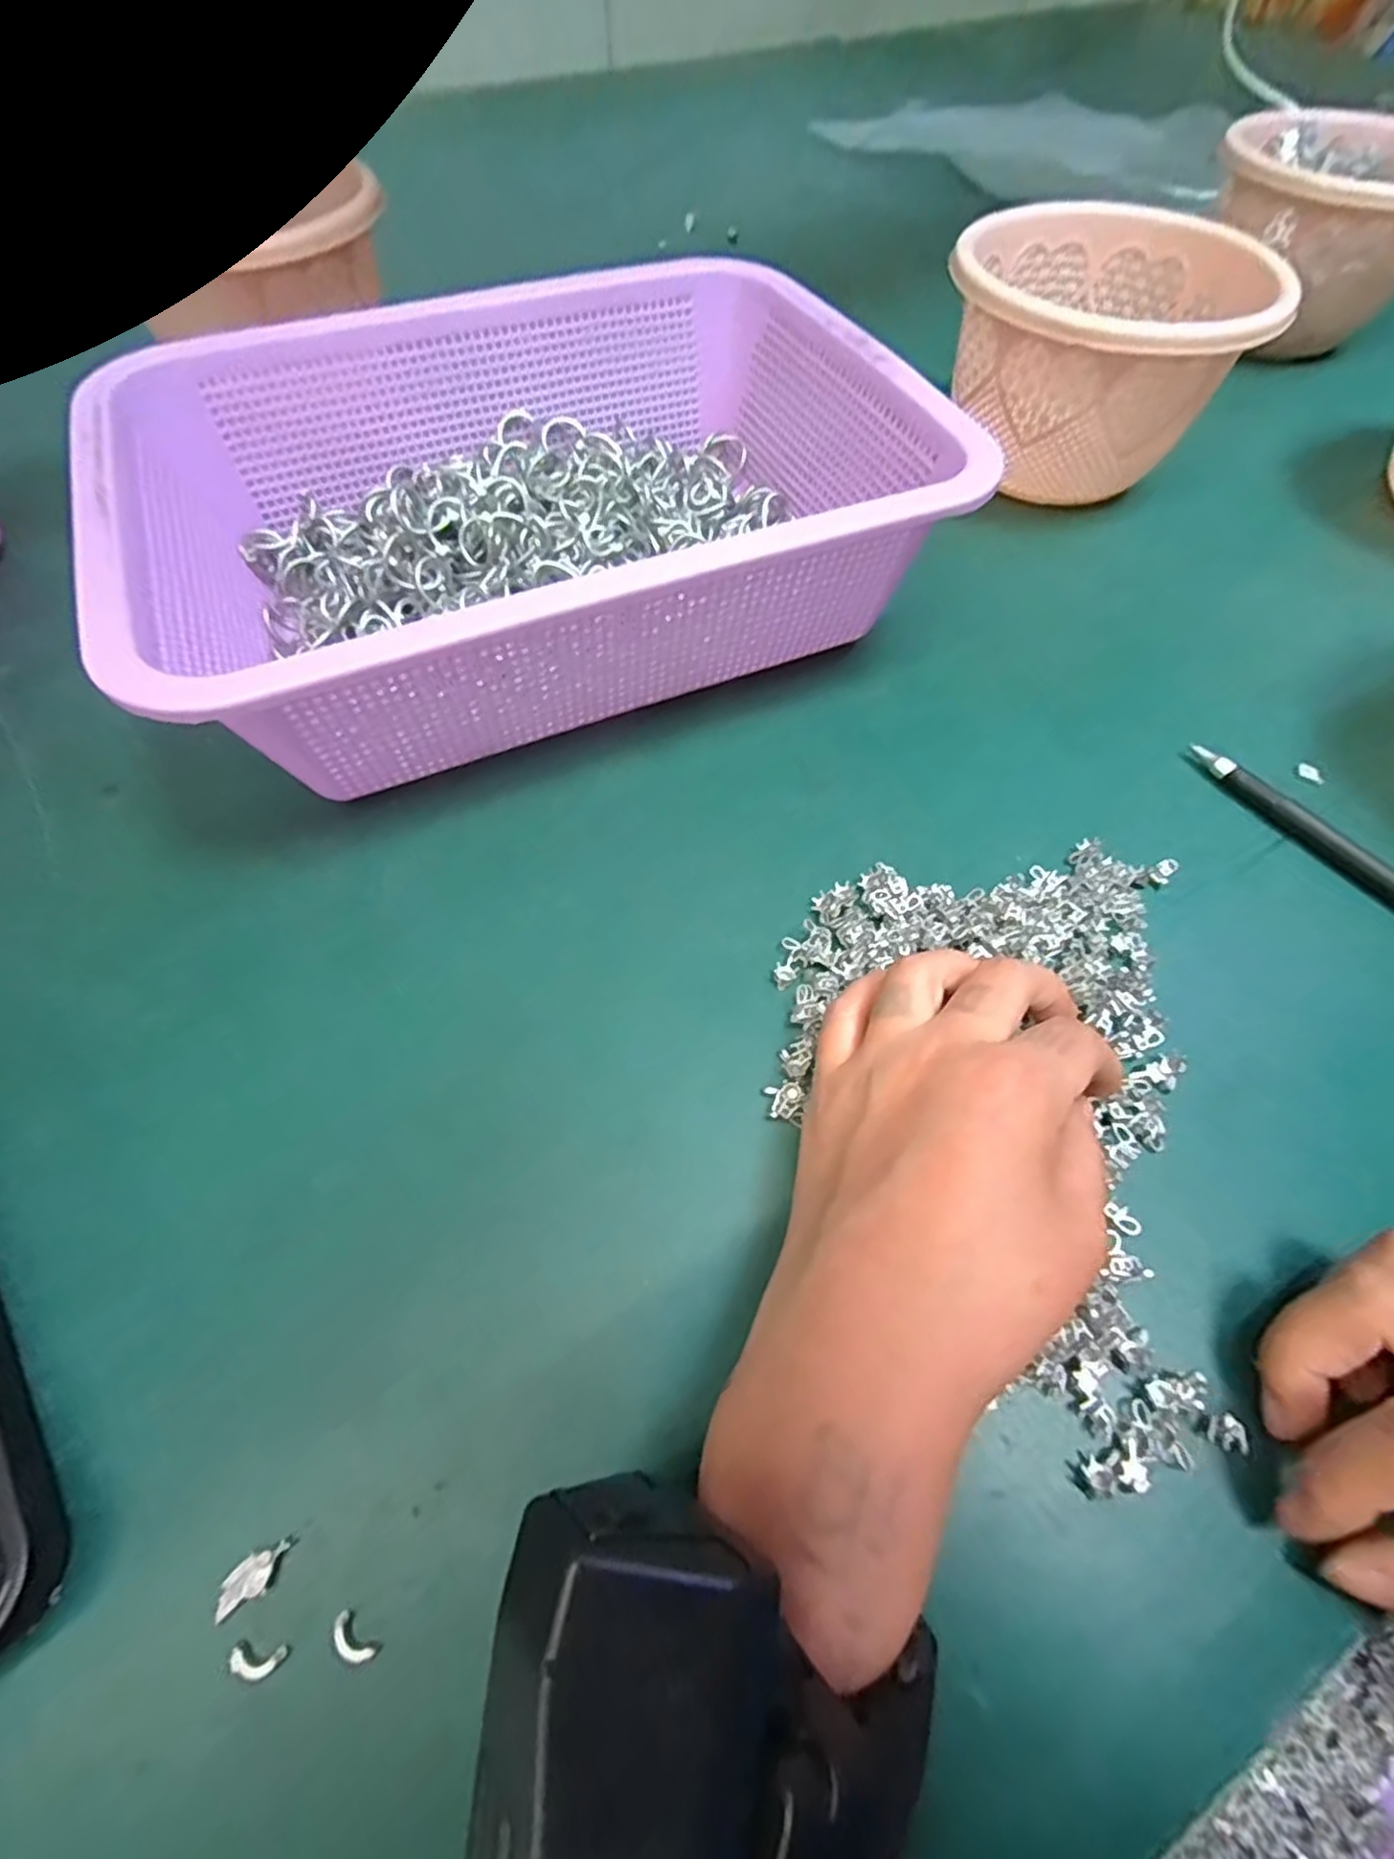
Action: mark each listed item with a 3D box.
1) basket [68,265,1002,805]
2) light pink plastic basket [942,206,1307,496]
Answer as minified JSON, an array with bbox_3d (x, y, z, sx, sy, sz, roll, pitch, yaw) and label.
[{"bbox_3d":[-0.065,-0.168,0.291,0.290,0.085,0.221,-21,62,-12],"label":"basket"},{"bbox_3d":[0.194,-0.282,0.354,0.133,0.089,0.145,17,61,10],"label":"light pink plastic basket"}]

